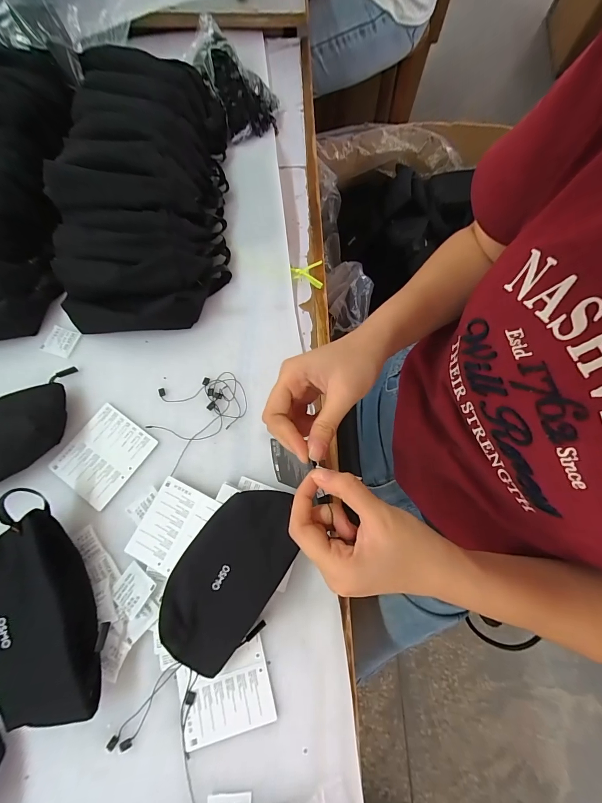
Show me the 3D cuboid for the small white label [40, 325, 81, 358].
[{"bbox_3d":[-0.328,-0.083,0.432,0.043,0.004,0.038,19,74,5],"label":"small white label"}]

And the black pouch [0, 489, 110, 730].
[{"bbox_3d":[-0.265,0.209,0.320,0.101,0.047,0.204,-32,76,-9],"label":"black pouch"}]

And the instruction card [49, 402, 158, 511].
[{"bbox_3d":[-0.242,0.065,0.392,0.088,0.004,0.101,34,76,9],"label":"instruction card"}]

